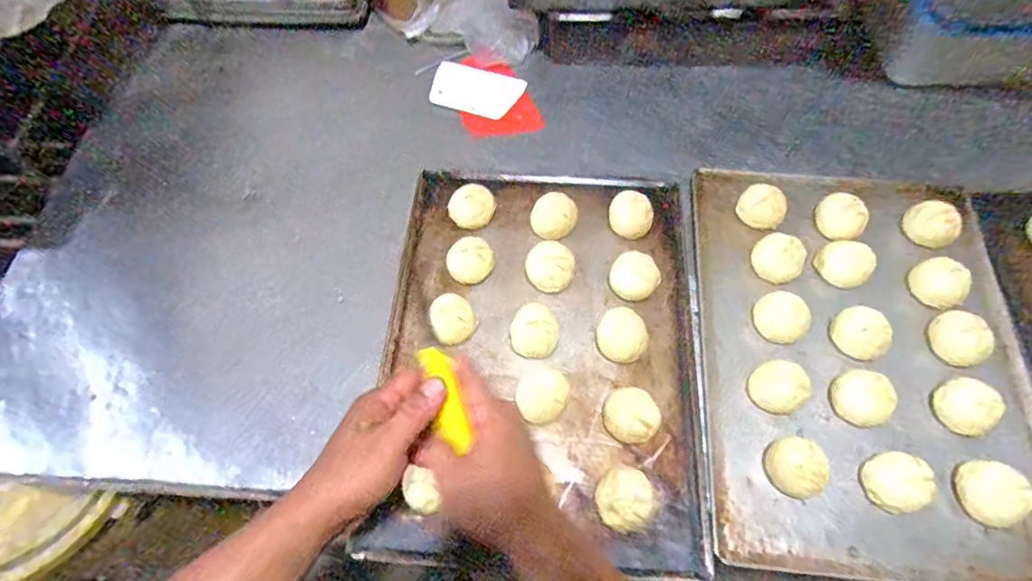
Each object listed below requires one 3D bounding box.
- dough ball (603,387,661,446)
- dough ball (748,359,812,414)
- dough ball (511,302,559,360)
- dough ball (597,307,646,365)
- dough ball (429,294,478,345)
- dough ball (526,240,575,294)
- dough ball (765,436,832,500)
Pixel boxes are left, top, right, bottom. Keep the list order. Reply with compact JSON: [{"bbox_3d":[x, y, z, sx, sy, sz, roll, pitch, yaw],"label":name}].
[{"bbox_3d":[0.116,0.127,0.546,0.053,0.022,0.056,-1,64,1],"label":"dough ball"},{"bbox_3d":[0.267,0.096,0.547,0.051,0.034,0.049,-1,64,1],"label":"dough ball"},{"bbox_3d":[0.020,0.046,0.579,0.049,0.045,0.051,-1,64,1],"label":"dough ball"},{"bbox_3d":[0.112,0.050,0.577,0.051,0.036,0.049,-1,64,1],"label":"dough ball"},{"bbox_3d":[-0.065,0.034,0.587,0.049,0.046,0.055,-20,65,-8],"label":"dough ball"},{"bbox_3d":[0.040,-0.029,0.614,0.052,0.045,0.056,-1,64,1],"label":"dough ball"},{"bbox_3d":[0.260,0.167,0.509,0.052,0.038,0.049,-1,64,1],"label":"dough ball"}]

